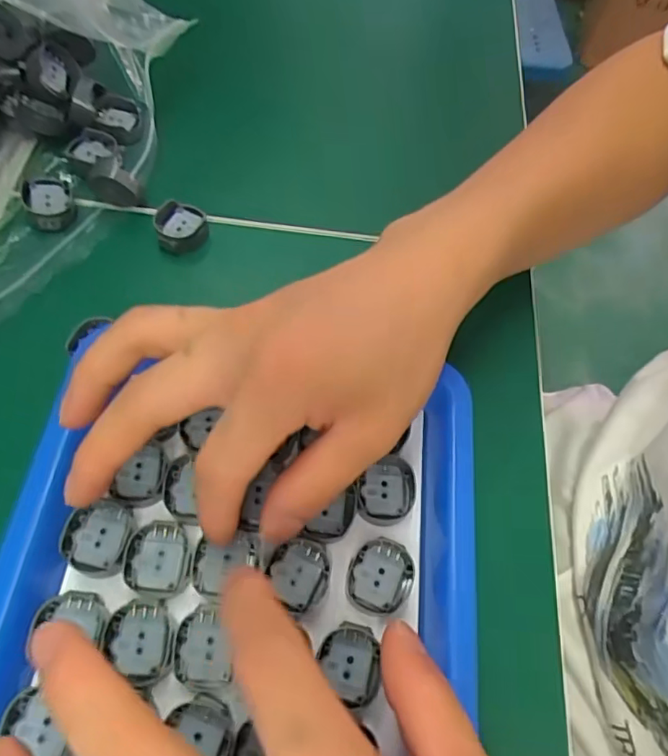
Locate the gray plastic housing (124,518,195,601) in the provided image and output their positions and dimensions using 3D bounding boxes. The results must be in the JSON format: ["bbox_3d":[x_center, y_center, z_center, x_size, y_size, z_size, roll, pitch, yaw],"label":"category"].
[{"bbox_3d":[-0.069,0.071,0.221,0.025,0.004,0.028,6,65,1],"label":"gray plastic housing"}]

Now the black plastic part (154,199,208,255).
[{"bbox_3d":[-0.083,-0.082,0.307,0.026,0.013,0.031,-14,66,-8],"label":"black plastic part"}]

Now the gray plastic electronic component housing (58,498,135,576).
[{"bbox_3d":[-0.094,0.063,0.224,0.026,0.004,0.028,9,65,3],"label":"gray plastic electronic component housing"}]

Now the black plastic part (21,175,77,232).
[{"bbox_3d":[-0.154,-0.095,0.303,0.023,0.011,0.031,-16,66,-9],"label":"black plastic part"}]

